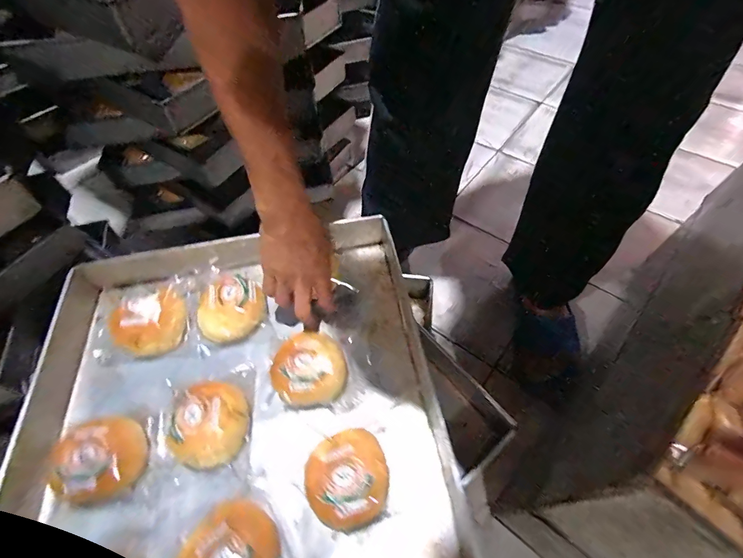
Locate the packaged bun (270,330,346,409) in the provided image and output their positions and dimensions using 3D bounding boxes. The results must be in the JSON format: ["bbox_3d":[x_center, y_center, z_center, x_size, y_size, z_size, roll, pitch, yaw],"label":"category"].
[{"bbox_3d":[-0.077,0.107,0.466,0.086,0.048,0.087,-2,54,3],"label":"packaged bun"}]

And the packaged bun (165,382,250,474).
[{"bbox_3d":[-0.187,0.167,0.433,0.082,0.046,0.088,-2,54,3],"label":"packaged bun"}]

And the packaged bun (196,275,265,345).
[{"bbox_3d":[-0.195,0.042,0.518,0.088,0.057,0.075,-40,60,-22],"label":"packaged bun"}]

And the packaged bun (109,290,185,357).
[{"bbox_3d":[-0.302,0.056,0.513,0.089,0.049,0.080,-40,60,-22],"label":"packaged bun"}]

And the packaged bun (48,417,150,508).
[{"bbox_3d":[-0.297,0.195,0.412,0.075,0.049,0.082,15,57,15],"label":"packaged bun"}]

